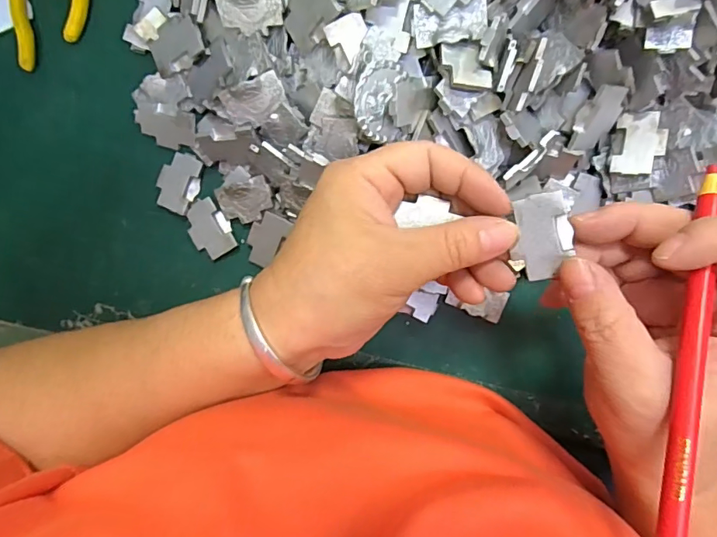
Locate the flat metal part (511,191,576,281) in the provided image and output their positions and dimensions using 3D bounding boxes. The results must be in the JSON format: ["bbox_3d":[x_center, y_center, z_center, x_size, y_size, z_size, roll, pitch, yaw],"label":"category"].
[{"bbox_3d":[0.077,-0.013,0.198,0.022,0.005,0.034,-9,96,20],"label":"flat metal part"}]

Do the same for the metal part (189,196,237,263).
[{"bbox_3d":[-0.093,-0.024,0.293,0.025,0.004,0.035,-28,92,5],"label":"metal part"}]

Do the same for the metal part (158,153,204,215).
[{"bbox_3d":[-0.111,-0.053,0.292,0.025,0.005,0.035,24,96,1],"label":"metal part"}]

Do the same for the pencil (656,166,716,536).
[{"bbox_3d":[0.120,0.038,0.172,0.007,0.006,0.158,14,80,3],"label":"pencil"}]

